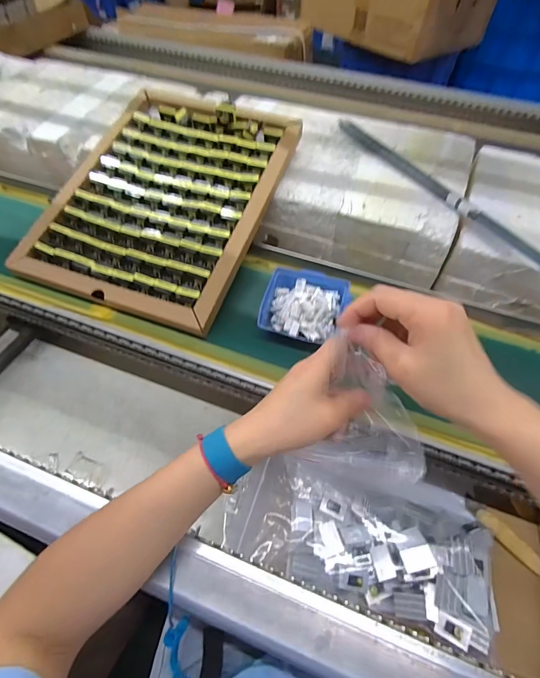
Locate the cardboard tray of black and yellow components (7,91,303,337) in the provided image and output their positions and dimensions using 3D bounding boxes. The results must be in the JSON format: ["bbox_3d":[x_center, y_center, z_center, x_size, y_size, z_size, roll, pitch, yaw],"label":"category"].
[{"bbox_3d":[-0.151,-0.214,0.525,0.297,0.035,0.384,18,68,11],"label":"cardboard tray of black and yellow components"}]

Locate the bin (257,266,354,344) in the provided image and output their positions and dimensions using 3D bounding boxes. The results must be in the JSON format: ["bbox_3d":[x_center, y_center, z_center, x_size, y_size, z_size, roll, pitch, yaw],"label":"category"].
[{"bbox_3d":[0.044,-0.041,0.455,0.101,0.041,0.093,10,54,5],"label":"bin"}]

